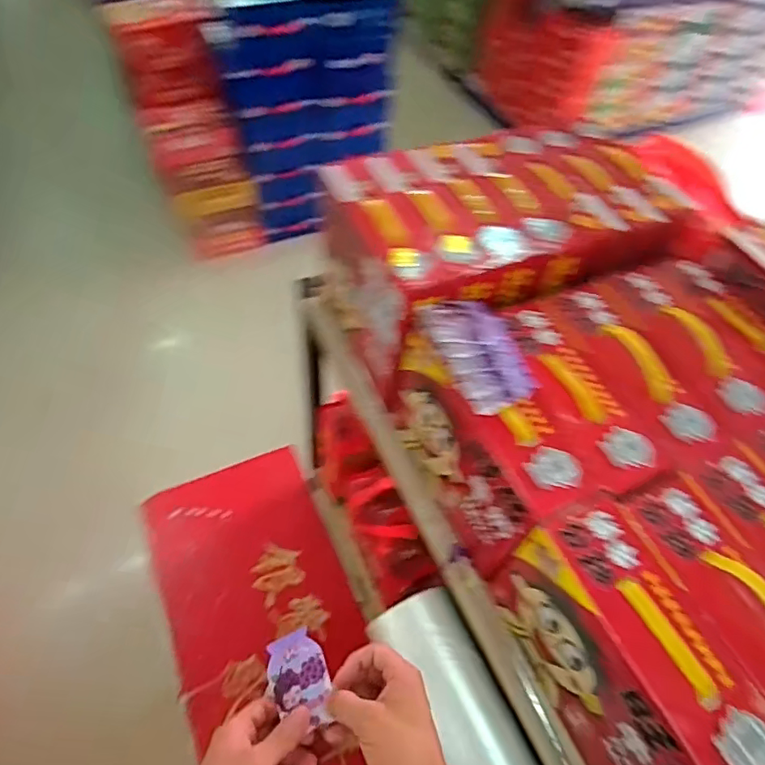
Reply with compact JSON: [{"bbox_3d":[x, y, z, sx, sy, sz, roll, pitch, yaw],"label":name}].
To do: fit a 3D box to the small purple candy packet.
[{"bbox_3d":[-0.075,0.268,0.488,0.051,0.013,0.078,-17,58,-17],"label":"small purple candy packet"}]

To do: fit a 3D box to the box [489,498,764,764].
[{"bbox_3d":[0.251,0.294,0.564,0.100,0.199,0.280,-20,59,-19],"label":"box"}]

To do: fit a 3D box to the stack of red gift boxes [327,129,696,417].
[{"bbox_3d":[0.174,-0.209,0.845,0.486,0.225,0.268,-19,59,-18],"label":"stack of red gift boxes"}]

